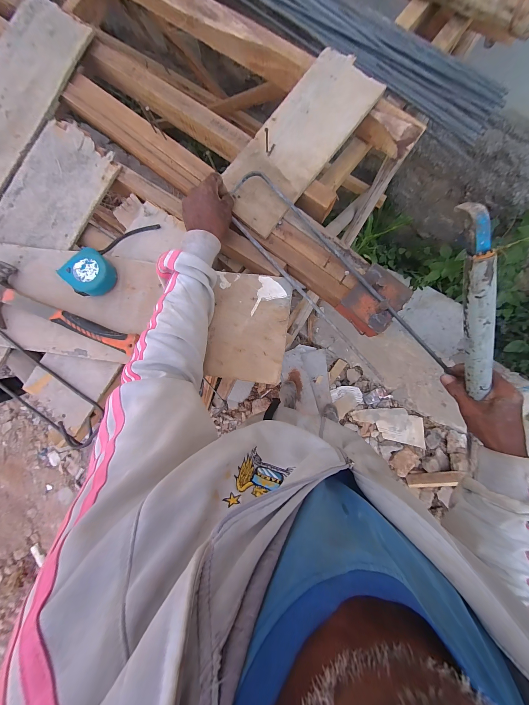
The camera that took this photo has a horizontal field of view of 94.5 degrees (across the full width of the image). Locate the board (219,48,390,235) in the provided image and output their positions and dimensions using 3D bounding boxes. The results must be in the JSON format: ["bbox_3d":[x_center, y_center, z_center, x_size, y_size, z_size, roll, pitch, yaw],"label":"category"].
[{"bbox_3d":[0.061,-0.408,0.471,0.150,0.017,0.362,39,90,6],"label":"board"}]

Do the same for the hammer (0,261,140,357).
[{"bbox_3d":[-0.399,-0.052,0.474,0.338,0.033,0.117,27,89,6],"label":"hammer"}]

